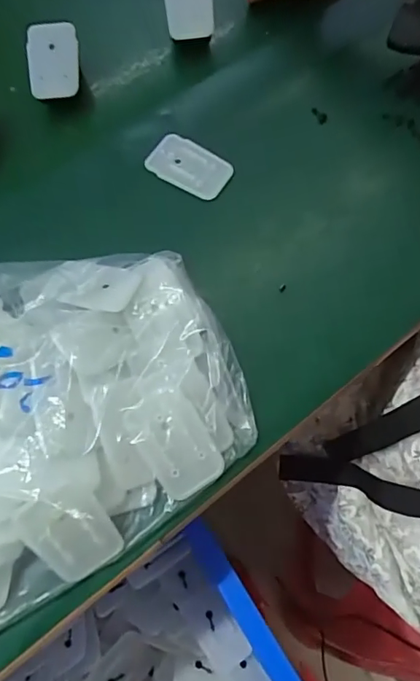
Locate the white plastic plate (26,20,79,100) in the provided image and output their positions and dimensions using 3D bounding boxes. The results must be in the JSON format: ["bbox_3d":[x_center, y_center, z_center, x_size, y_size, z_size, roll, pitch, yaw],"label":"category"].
[{"bbox_3d":[-0.142,-0.250,0.442,0.048,0.011,0.065,-5,95,11],"label":"white plastic plate"}]

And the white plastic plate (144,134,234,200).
[{"bbox_3d":[-0.017,-0.152,0.429,0.070,0.006,0.044,29,71,3],"label":"white plastic plate"}]

